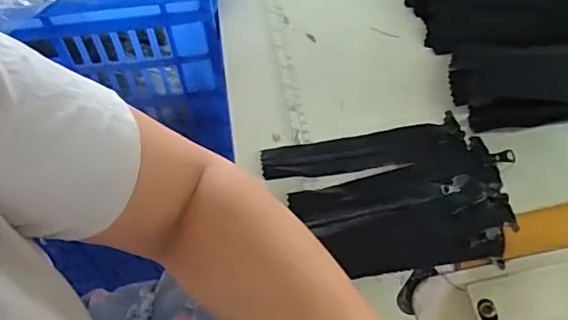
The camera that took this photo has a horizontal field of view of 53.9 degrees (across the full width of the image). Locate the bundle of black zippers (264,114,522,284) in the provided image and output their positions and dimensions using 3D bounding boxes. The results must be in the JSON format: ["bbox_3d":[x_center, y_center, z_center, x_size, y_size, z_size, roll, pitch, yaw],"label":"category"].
[{"bbox_3d":[0.087,0.022,0.432,0.191,0.036,0.135,-10,57,-3],"label":"bundle of black zippers"}]

